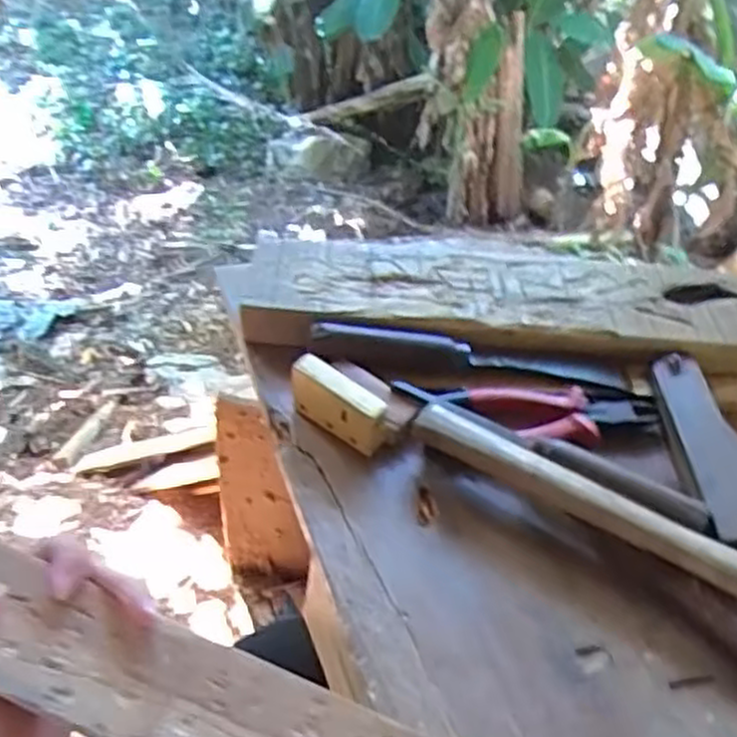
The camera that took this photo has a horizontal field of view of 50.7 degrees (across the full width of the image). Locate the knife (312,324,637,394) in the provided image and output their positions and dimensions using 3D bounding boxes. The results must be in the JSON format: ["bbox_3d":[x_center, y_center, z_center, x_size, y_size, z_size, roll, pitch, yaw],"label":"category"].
[{"bbox_3d":[0.086,-0.010,0.650,0.261,0.021,0.028,8,44,2],"label":"knife"}]

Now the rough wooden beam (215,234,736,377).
[{"bbox_3d":[0.113,-0.063,0.693,0.475,0.038,0.154,6,44,0],"label":"rough wooden beam"}]

